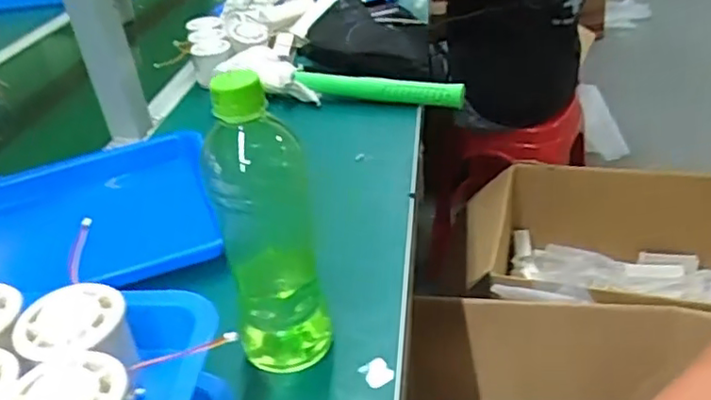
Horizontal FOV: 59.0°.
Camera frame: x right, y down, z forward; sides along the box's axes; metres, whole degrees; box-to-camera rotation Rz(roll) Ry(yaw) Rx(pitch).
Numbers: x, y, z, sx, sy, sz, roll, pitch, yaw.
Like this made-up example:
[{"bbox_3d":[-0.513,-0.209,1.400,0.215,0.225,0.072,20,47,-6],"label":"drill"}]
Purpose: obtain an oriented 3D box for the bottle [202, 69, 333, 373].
[{"bbox_3d":[-0.060,0.016,0.416,0.059,0.202,0.058,-10,32,-3],"label":"bottle"}]

